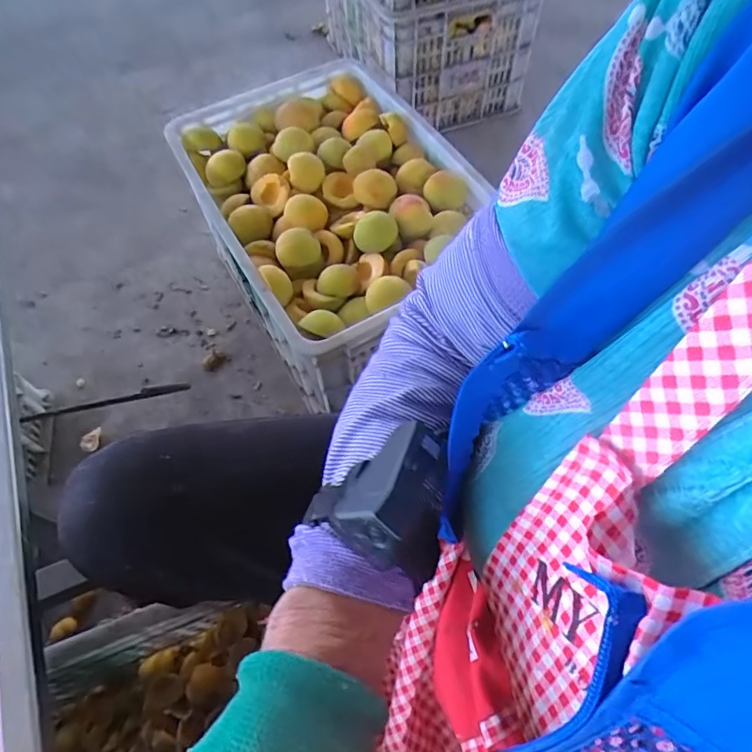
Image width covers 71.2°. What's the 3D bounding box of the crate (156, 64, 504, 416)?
[{"bbox_3d":[-0.060,-0.243,0.859,0.361,0.234,0.510,-28,64,-14],"label":"crate"}]

